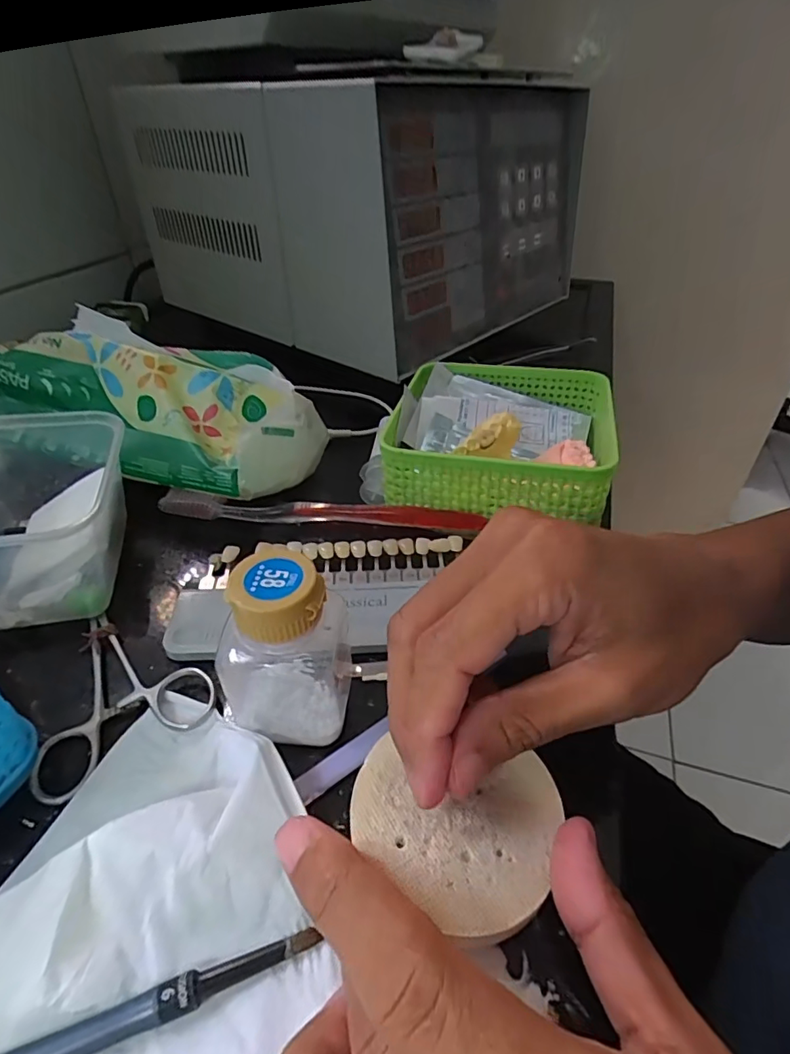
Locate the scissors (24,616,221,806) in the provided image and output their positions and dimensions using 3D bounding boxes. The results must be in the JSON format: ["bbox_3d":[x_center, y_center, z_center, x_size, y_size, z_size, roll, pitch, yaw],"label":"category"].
[{"bbox_3d":[-0.105,0.065,0.214,0.061,0.004,0.082,-4,40,-5],"label":"scissors"}]

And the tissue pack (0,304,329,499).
[{"bbox_3d":[-0.146,-0.086,0.331,0.201,0.062,0.118,20,42,4],"label":"tissue pack"}]

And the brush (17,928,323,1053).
[{"bbox_3d":[-0.098,0.133,0.126,0.159,0.004,0.009,-13,41,-15],"label":"brush"}]

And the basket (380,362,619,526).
[{"bbox_3d":[0.070,-0.059,0.332,0.138,0.046,0.128,10,41,12],"label":"basket"}]

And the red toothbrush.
[{"bbox_3d":[-0.045,-0.009,0.301,0.186,0.012,0.010,3,40,3],"label":"red toothbrush"}]

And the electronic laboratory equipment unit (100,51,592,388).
[{"bbox_3d":[-0.023,-0.355,0.565,0.356,0.190,0.343,28,47,30],"label":"electronic laboratory equipment unit"}]

